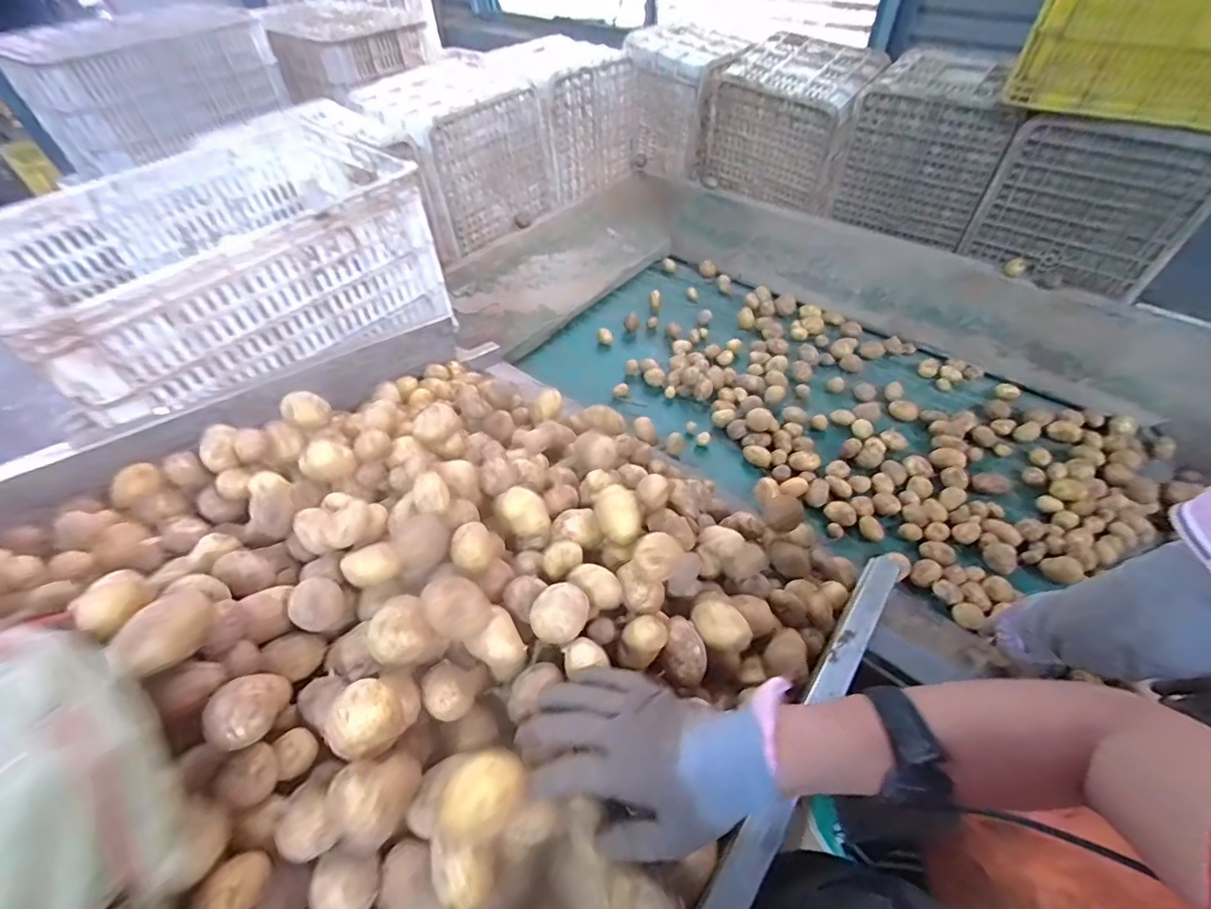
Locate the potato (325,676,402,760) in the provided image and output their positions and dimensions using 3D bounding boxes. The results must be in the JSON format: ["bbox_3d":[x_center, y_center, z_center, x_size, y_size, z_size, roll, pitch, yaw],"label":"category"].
[{"bbox_3d":[-0.165,0.184,0.356,0.037,0.034,0.046,3,51,5],"label":"potato"}]

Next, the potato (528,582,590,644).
[{"bbox_3d":[-0.038,0.131,0.424,0.049,0.031,0.050,-14,52,-9],"label":"potato"}]

